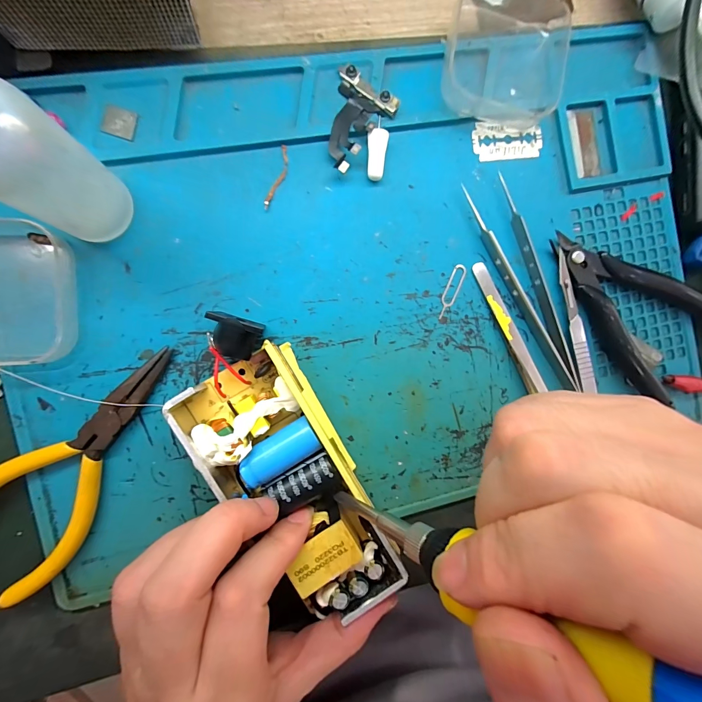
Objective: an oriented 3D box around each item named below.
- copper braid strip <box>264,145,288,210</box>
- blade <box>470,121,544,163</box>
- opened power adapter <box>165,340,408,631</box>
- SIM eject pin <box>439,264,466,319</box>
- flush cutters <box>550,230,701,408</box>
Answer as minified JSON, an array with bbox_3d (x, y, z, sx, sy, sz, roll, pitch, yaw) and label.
[{"bbox_3d":[-0.037,-0.089,0.167,0.006,0.004,0.034,18,89,-8],"label":"copper braid strip"},{"bbox_3d":[0.090,-0.119,0.185,0.042,0.004,0.021,-5,92,-8],"label":"blade"},{"bbox_3d":[-0.028,0.065,0.156,0.061,0.027,0.129,-30,89,-6],"label":"opened power adapter"},{"bbox_3d":[0.057,-0.033,0.182,0.008,0.004,0.033,22,88,-8],"label":"SIM eject pin"},{"bbox_3d":[0.161,-0.029,0.190,0.106,0.015,0.070,39,86,-7],"label":"flush cutters"}]

